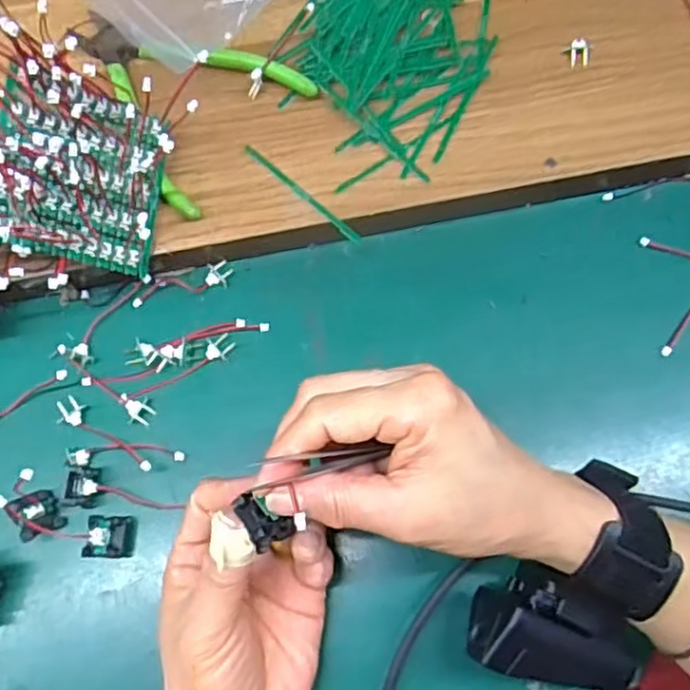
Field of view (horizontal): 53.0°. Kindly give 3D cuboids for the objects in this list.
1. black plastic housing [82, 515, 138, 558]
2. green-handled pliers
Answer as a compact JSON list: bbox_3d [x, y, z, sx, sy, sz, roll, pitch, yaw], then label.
[{"bbox_3d":[-0.121,0.098,0.352,0.024,0.010,0.020,0,78,1],"label":"black plastic housing"},{"bbox_3d":[-0.100,-0.148,0.390,0.135,0.008,0.104,40,81,9],"label":"green-handled pliers"}]

